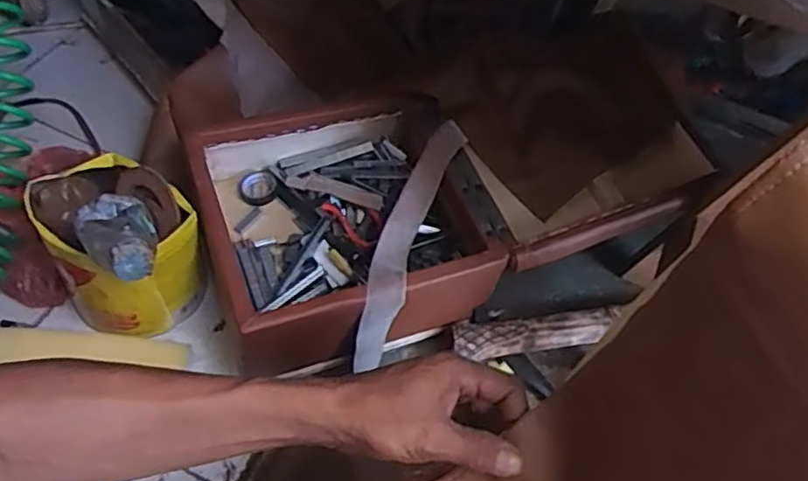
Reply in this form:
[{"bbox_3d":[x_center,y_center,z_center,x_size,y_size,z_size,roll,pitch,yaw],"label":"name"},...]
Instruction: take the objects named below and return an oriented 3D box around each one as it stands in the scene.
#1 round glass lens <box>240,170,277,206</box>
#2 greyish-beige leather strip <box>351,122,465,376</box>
[{"bbox_3d":[-0.177,-0.064,0.816,0.046,0.016,0.044,2,55,-3],"label":"round glass lens"},{"bbox_3d":[0.006,-0.012,0.754,0.052,0.063,0.297,18,56,8],"label":"greyish-beige leather strip"}]

